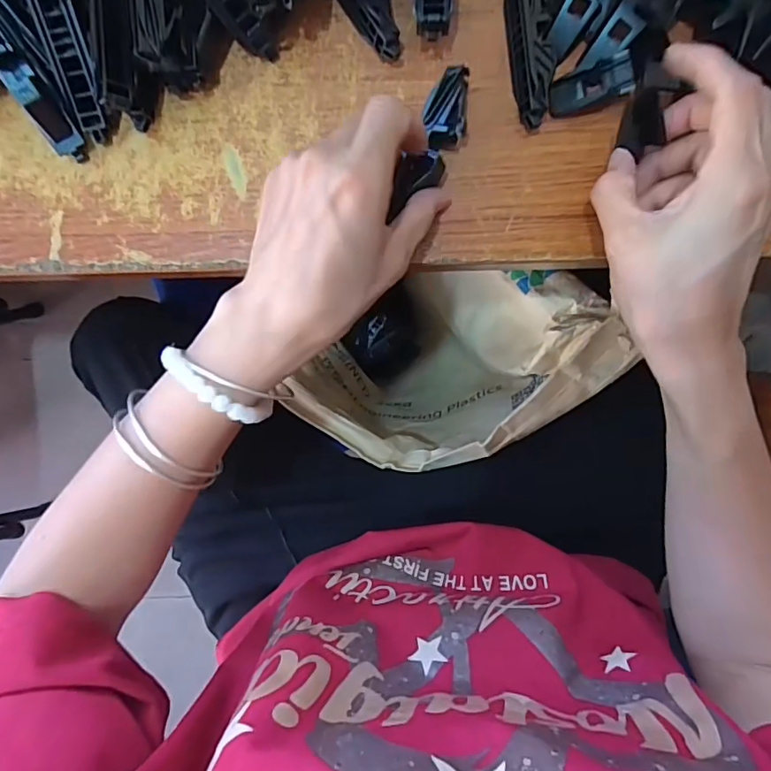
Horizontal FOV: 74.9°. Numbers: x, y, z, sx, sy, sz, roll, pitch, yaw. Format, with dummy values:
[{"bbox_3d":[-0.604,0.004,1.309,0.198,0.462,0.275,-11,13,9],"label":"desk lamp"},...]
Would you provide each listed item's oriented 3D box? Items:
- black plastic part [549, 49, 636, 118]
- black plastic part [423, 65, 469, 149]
[{"bbox_3d":[0.106,-0.155,0.261,0.041,0.013,0.019,-17,96,15],"label":"black plastic part"},{"bbox_3d":[0.031,-0.141,0.260,0.021,0.019,0.039,7,96,-1],"label":"black plastic part"}]

